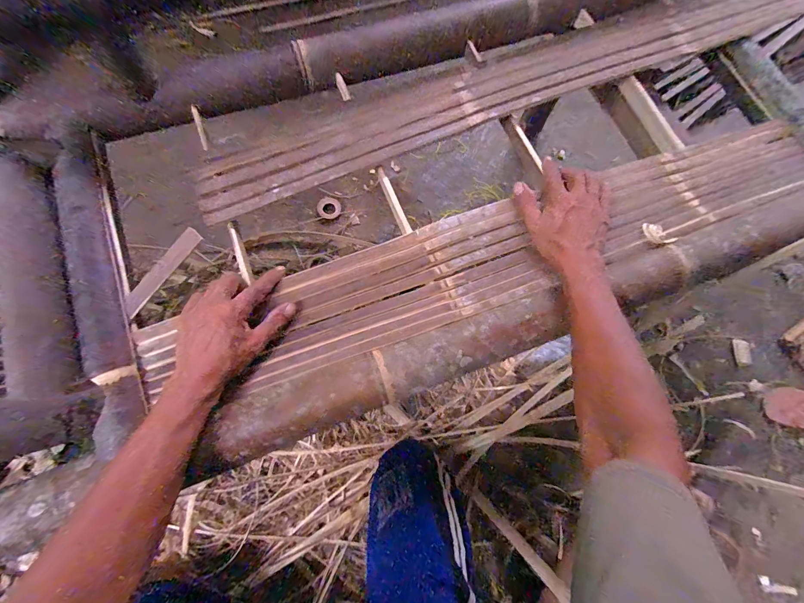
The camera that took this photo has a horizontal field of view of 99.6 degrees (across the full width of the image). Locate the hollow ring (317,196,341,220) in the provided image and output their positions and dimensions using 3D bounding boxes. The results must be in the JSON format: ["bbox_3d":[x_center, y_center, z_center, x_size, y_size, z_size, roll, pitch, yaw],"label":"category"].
[{"bbox_3d":[-0.189,-0.242,0.880,0.057,0.020,0.064,-14,76,-7],"label":"hollow ring"}]

